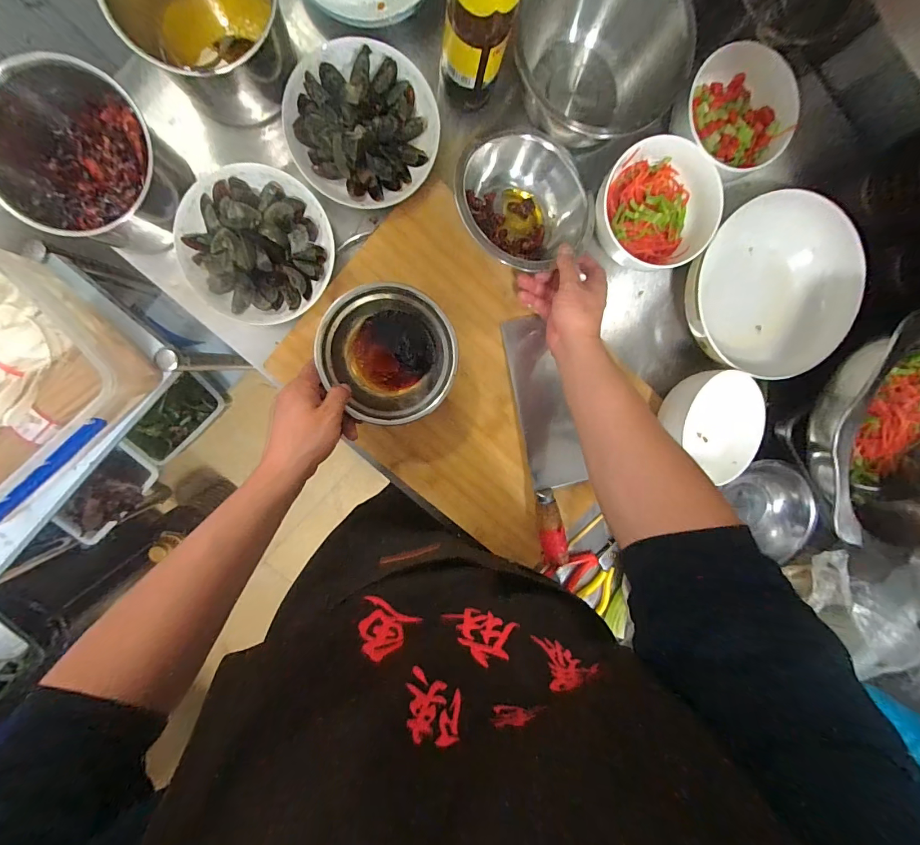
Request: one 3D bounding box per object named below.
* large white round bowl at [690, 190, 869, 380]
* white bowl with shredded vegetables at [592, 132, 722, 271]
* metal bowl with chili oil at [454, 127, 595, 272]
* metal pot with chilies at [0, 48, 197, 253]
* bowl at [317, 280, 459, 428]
[{"bbox_3d":[0.416,-0.176,0.554,0.219,0.094,0.217,-1,98,-6],"label":"large white round bowl"},{"bbox_3d":[0.237,-0.270,0.513,0.145,0.065,0.142,-1,98,-6],"label":"white bowl with shredded vegetables"},{"bbox_3d":[0.076,-0.264,0.494,0.169,0.077,0.122,37,93,-9],"label":"metal bowl with chili oil"},{"bbox_3d":[-0.383,-0.274,0.423,0.139,0.114,0.150,-1,98,-6],"label":"metal pot with chilies"},{"bbox_3d":[-0.077,-0.079,0.462,0.137,0.052,0.150,-1,98,-6],"label":"bowl"}]

